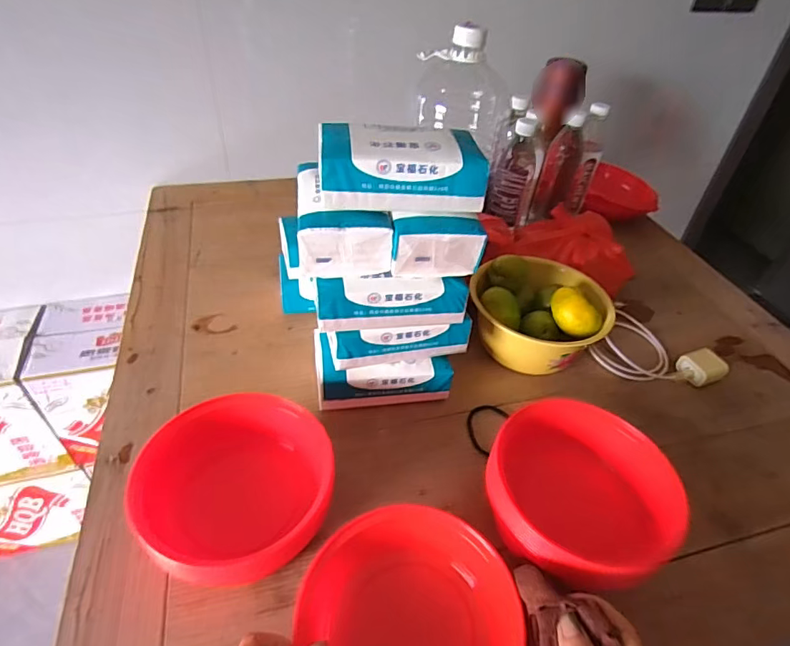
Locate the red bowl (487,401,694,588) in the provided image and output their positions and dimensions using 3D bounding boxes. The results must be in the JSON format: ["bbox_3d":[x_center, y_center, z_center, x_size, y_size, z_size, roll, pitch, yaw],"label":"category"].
[{"bbox_3d":[0.174,0.158,0.457,0.168,0.054,0.160,2,41,-2],"label":"red bowl"}]

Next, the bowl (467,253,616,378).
[{"bbox_3d":[0.191,-0.005,0.663,0.180,0.106,0.143,5,41,1],"label":"bowl"}]

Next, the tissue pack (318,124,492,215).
[{"bbox_3d":[0.006,-0.153,0.478,0.161,0.055,0.084,1,42,-3],"label":"tissue pack"}]

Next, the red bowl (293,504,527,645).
[{"bbox_3d":[0.009,0.239,0.387,0.166,0.060,0.164,2,41,-2],"label":"red bowl"}]

